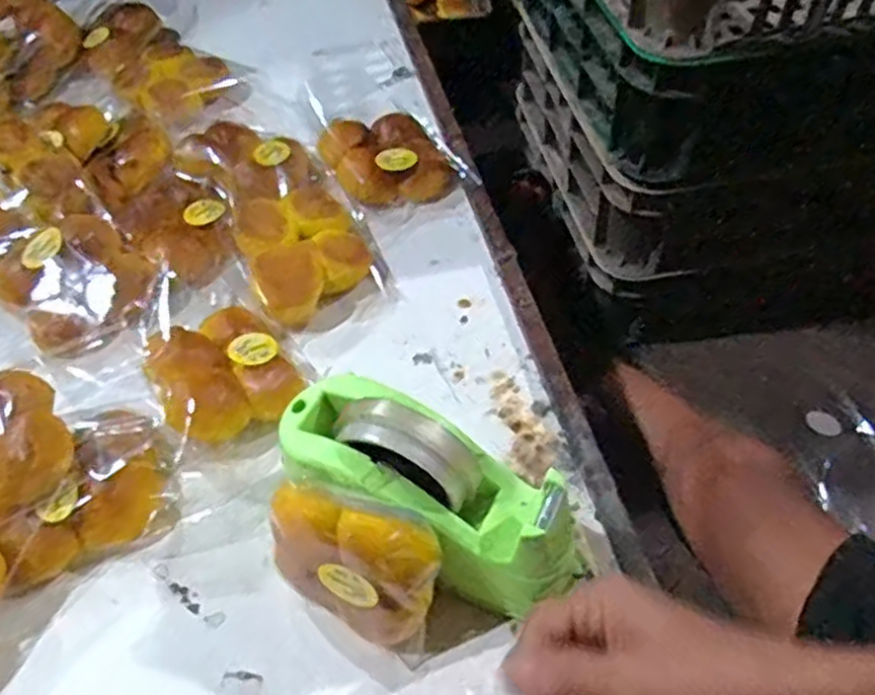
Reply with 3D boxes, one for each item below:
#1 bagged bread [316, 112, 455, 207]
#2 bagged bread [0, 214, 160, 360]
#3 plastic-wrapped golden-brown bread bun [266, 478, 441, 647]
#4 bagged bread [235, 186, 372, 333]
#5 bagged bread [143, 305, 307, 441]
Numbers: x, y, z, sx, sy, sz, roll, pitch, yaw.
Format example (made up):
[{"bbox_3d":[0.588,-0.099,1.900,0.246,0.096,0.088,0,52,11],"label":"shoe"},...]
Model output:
[{"bbox_3d":[-0.052,-0.191,0.744,0.112,0.046,0.117,-19,53,-12],"label":"bagged bread"},{"bbox_3d":[-0.304,-0.051,0.631,0.113,0.061,0.114,-34,57,-22],"label":"bagged bread"},{"bbox_3d":[-0.050,0.132,0.457,0.101,0.108,0.056,21,56,17],"label":"plastic-wrapped golden-brown bread bun"},{"bbox_3d":[-0.116,-0.080,0.649,0.110,0.044,0.114,-25,54,-16],"label":"bagged bread"},{"bbox_3d":[-0.171,0.020,0.586,0.100,0.054,0.118,-29,56,-19],"label":"bagged bread"}]

